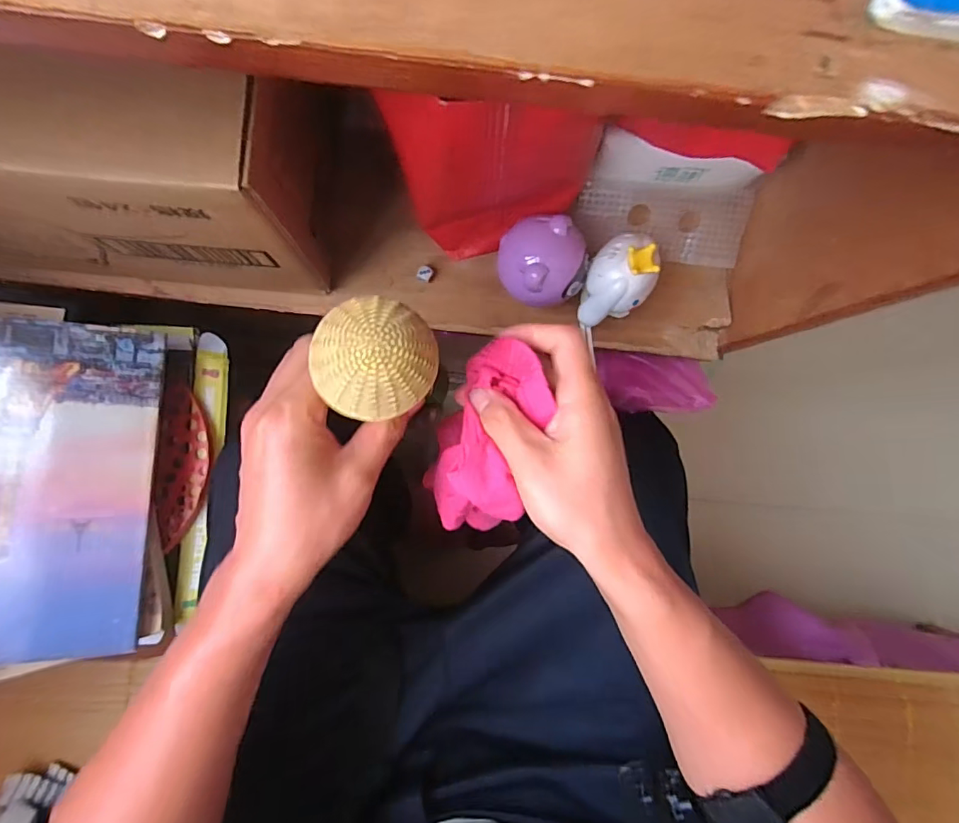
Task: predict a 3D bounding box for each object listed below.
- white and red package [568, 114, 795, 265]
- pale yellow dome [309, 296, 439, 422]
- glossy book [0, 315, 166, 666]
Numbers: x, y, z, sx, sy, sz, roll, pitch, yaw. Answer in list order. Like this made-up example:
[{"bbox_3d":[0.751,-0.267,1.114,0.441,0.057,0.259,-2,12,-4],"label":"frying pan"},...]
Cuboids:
[{"bbox_3d":[0.161,-0.175,0.416,0.146,0.092,0.026,5,46,-4],"label":"white and red package"},{"bbox_3d":[-0.052,-0.028,0.250,0.060,0.027,0.059,0,87,-5],"label":"pale yellow dome"},{"bbox_3d":[-0.351,0.057,0.372,0.179,0.011,0.252,5,83,-23],"label":"glossy book"}]

